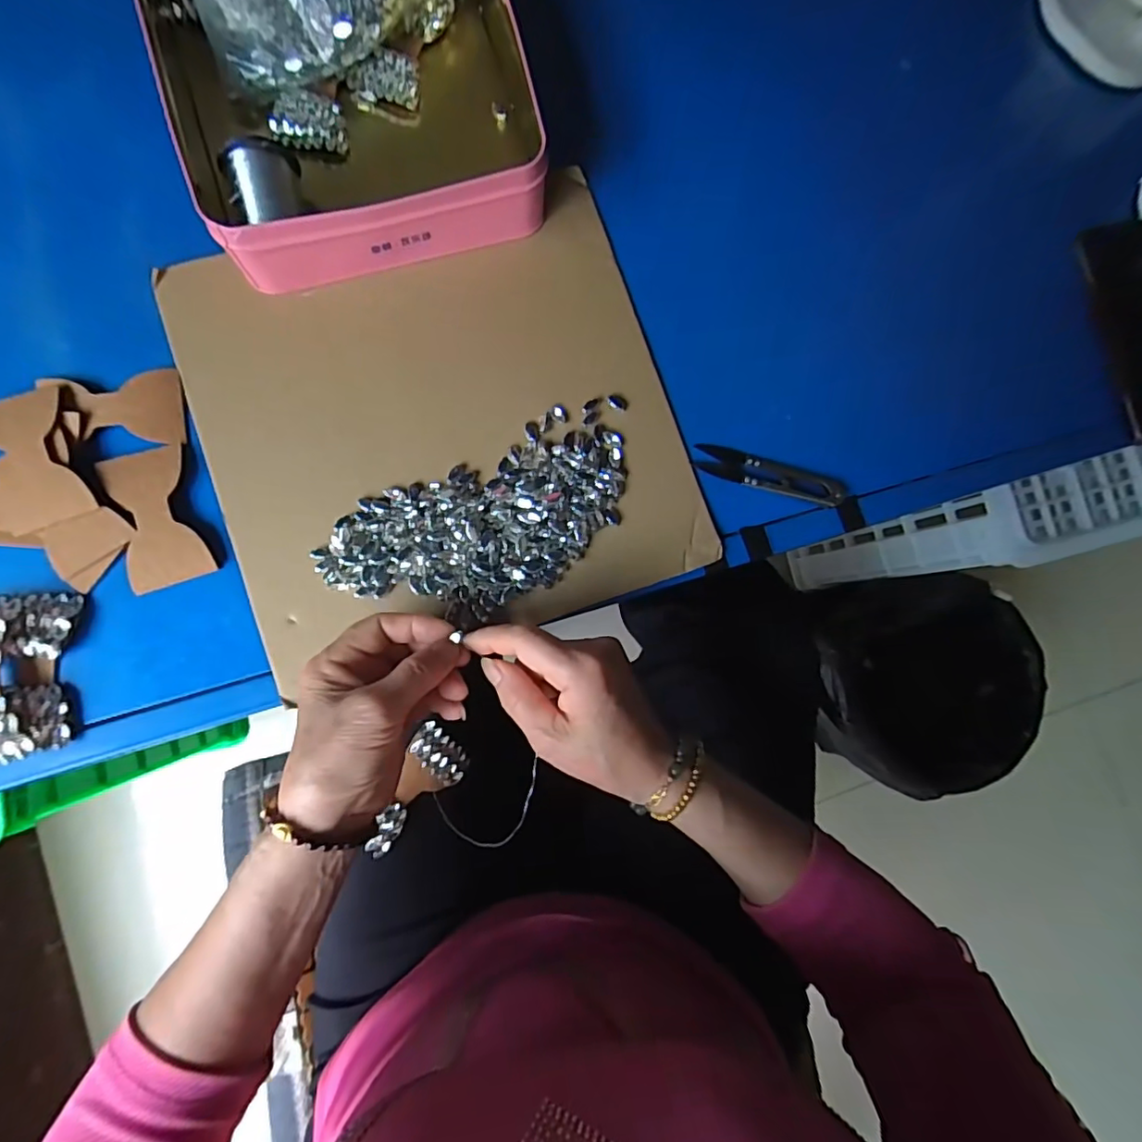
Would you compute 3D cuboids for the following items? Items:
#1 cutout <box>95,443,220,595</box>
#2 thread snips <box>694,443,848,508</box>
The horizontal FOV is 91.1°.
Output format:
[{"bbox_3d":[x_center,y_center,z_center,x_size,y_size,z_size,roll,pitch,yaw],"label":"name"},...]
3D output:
[{"bbox_3d":[-0.250,-0.033,0.337,0.045,0.008,0.082,-19,86,-6],"label":"cutout"},{"bbox_3d":[0.135,-0.064,0.375,0.100,0.006,0.023,17,83,-3],"label":"thread snips"}]

